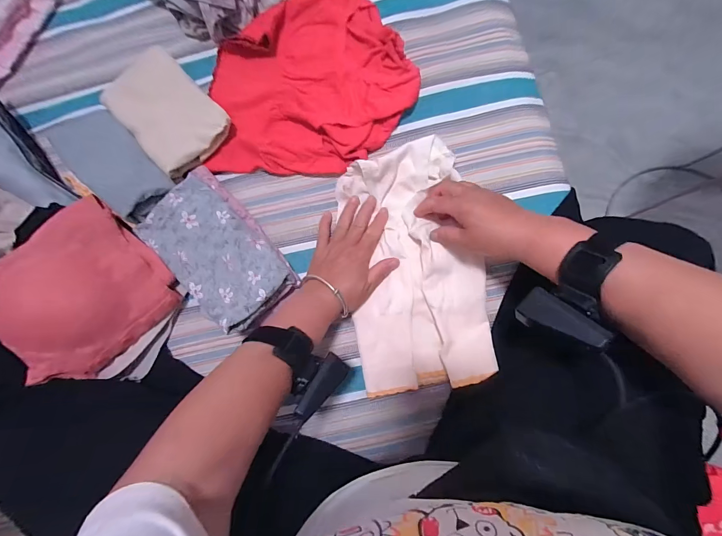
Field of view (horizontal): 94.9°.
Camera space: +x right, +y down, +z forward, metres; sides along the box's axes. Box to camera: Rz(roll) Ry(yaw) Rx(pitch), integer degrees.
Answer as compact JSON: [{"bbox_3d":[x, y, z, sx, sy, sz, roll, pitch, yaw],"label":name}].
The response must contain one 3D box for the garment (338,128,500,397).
[{"bbox_3d":[0.066,-0.004,0.422,0.161,0.040,0.297,-7,83,-1],"label":"garment"}]

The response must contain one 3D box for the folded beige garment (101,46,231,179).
[{"bbox_3d":[-0.280,-0.228,0.465,0.220,0.038,0.115,44,89,10],"label":"folded beige garment"}]

